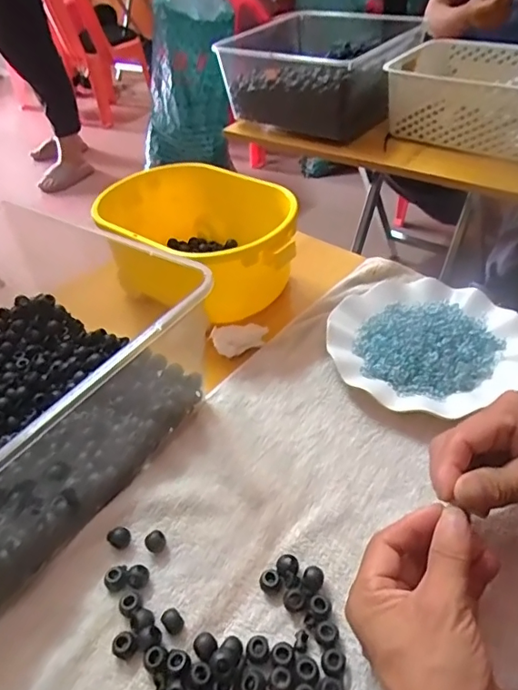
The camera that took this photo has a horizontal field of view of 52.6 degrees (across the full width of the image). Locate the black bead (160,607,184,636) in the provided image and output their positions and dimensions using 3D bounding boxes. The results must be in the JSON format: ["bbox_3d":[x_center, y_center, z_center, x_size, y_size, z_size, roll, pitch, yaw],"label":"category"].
[{"bbox_3d":[-0.056,0.183,0.345,0.012,0.013,0.014,-32,48,-25],"label":"black bead"}]

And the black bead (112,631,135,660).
[{"bbox_3d":[-0.087,0.193,0.338,0.013,0.009,0.014,-4,42,4],"label":"black bead"}]

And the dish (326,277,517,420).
[{"bbox_3d":[0.162,-0.004,0.510,0.181,0.028,0.163,-7,42,0],"label":"dish"}]

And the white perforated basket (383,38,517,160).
[{"bbox_3d":[0.384,-0.423,0.882,0.316,0.105,0.234,26,51,31],"label":"white perforated basket"}]

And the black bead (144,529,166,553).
[{"bbox_3d":[-0.077,0.146,0.388,0.014,0.012,0.014,-4,42,4],"label":"black bead"}]

